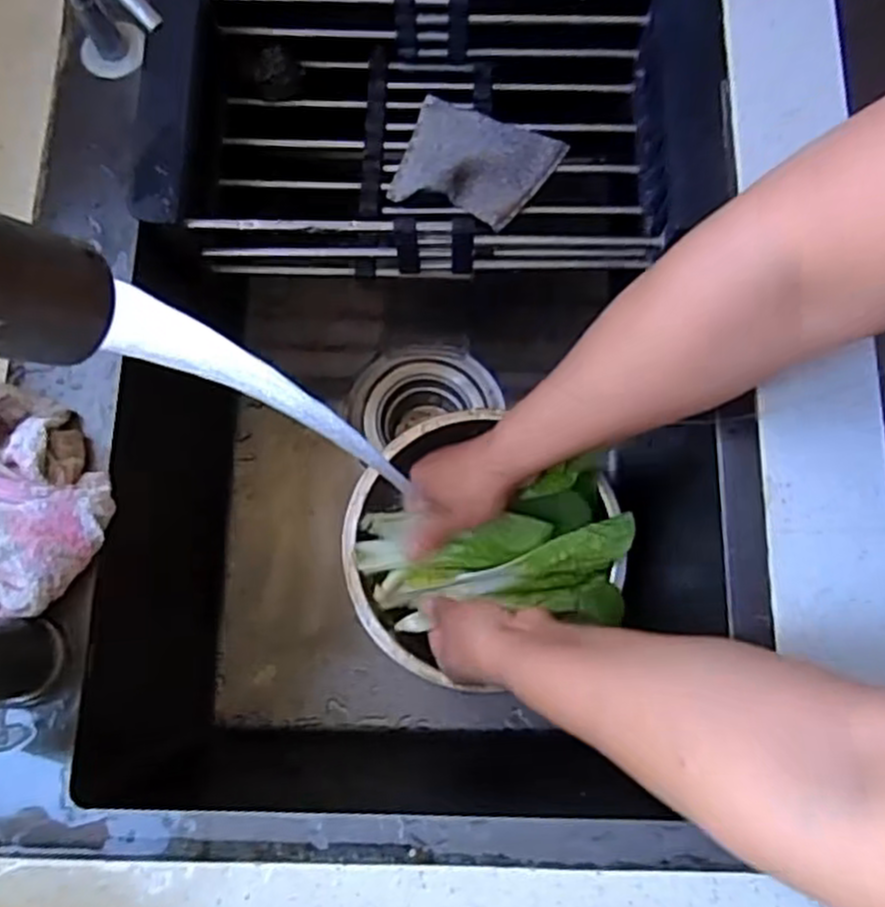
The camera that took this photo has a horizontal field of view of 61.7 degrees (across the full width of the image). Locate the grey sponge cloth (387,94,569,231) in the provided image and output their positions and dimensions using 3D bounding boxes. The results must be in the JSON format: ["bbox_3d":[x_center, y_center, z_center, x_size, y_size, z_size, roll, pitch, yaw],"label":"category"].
[{"bbox_3d":[0.026,-0.217,0.551,0.109,0.023,0.089,21,79,4],"label":"grey sponge cloth"}]

